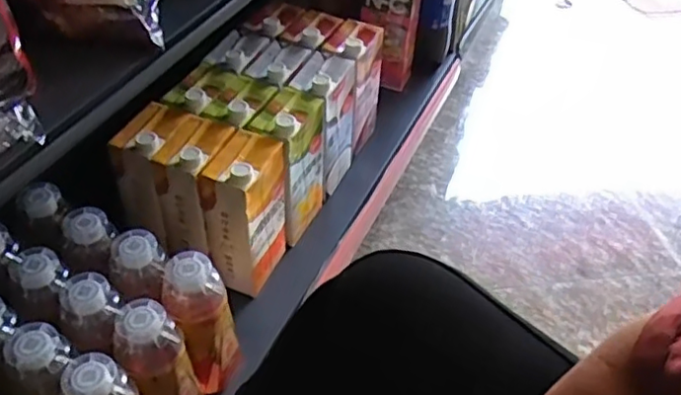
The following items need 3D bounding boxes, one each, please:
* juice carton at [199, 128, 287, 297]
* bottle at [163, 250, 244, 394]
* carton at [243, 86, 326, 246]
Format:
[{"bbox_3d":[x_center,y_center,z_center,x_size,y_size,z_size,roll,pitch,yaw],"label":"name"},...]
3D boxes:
[{"bbox_3d":[-0.118,0.018,0.789,0.076,0.190,0.104,15,46,10],"label":"juice carton"},{"bbox_3d":[-0.146,0.136,0.683,0.067,0.170,0.066,2,45,-2],"label":"bottle"},{"bbox_3d":[-0.070,-0.045,0.848,0.072,0.190,0.109,21,47,15],"label":"carton"}]

